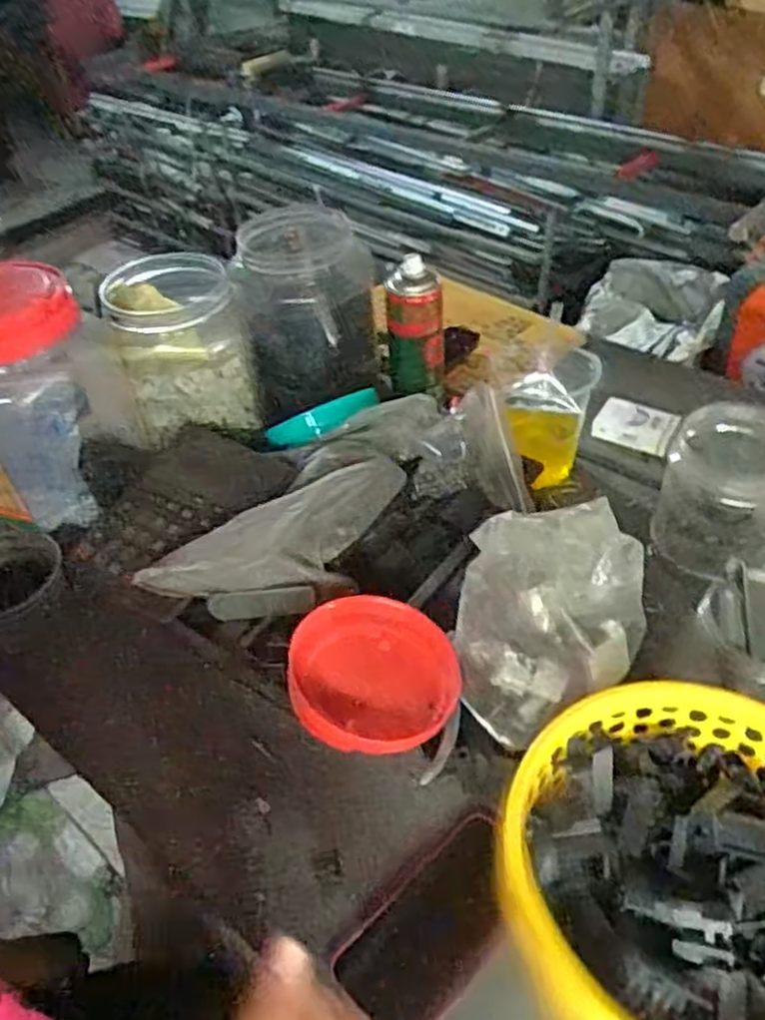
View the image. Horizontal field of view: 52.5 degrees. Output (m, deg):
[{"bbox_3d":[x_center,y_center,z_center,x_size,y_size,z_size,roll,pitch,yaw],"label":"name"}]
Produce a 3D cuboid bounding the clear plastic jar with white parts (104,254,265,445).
[{"bbox_3d":[-0.213,-0.173,0.835,0.131,0.148,0.122,-15,44,-10],"label":"clear plastic jar with white parts"}]

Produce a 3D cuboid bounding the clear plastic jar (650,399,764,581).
[{"bbox_3d":[0.334,-0.021,0.757,0.116,0.131,0.130,17,47,22],"label":"clear plastic jar"}]

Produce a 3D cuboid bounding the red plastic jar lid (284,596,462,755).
[{"bbox_3d":[-0.006,0.139,0.644,0.134,0.040,0.134,-4,56,-7],"label":"red plastic jar lid"}]

